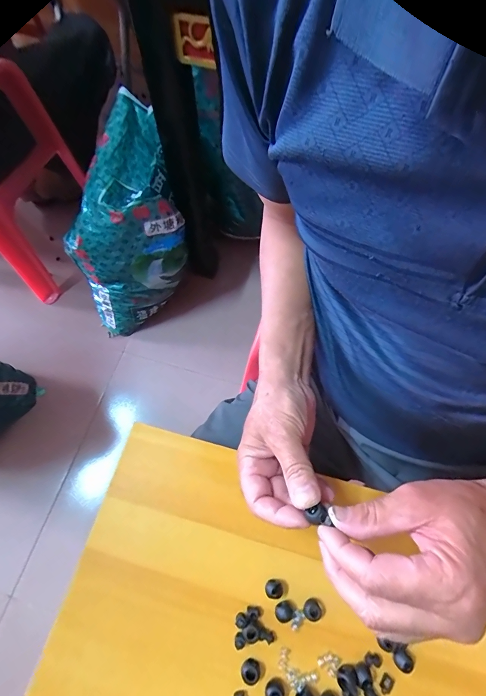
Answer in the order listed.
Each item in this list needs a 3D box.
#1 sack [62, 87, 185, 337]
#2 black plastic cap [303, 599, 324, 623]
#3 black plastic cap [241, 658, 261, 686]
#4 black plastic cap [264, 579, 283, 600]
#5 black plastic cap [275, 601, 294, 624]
[{"bbox_3d":[-0.267,-0.263,0.763,0.246,0.568,0.192,15,29,5],"label":"sack"},{"bbox_3d":[0.062,0.233,0.280,0.017,0.011,0.014,-16,70,-7],"label":"black plastic cap"},{"bbox_3d":[0.007,0.269,0.263,0.015,0.010,0.013,-12,69,-5],"label":"black plastic cap"},{"bbox_3d":[0.028,0.218,0.285,0.015,0.012,0.012,19,69,7],"label":"black plastic cap"},{"bbox_3d":[0.037,0.233,0.279,0.016,0.010,0.012,-21,70,-9],"label":"black plastic cap"}]

